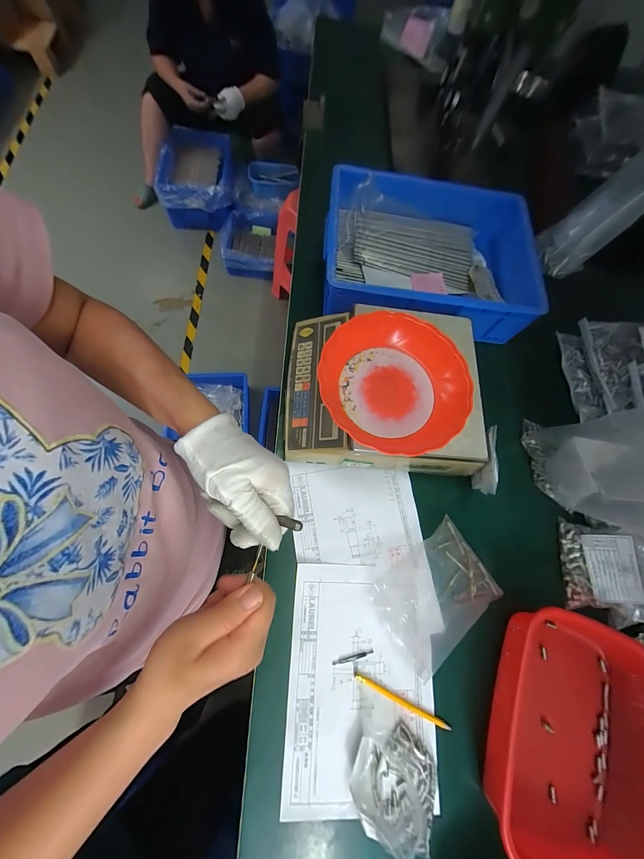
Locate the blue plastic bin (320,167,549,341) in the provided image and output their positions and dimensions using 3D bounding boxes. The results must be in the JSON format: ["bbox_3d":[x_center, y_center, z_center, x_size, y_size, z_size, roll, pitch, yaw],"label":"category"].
[{"bbox_3d":[0.221,-0.351,0.627,0.428,0.130,0.285,5,72,-4],"label":"blue plastic bin"}]

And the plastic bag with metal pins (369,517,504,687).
[{"bbox_3d":[0.182,0.255,0.482,0.185,0.025,0.135,-33,79,-14],"label":"plastic bag with metal pins"}]

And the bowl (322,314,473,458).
[{"bbox_3d":[0.108,-0.068,0.448,0.205,0.061,0.192,2,72,-5],"label":"bowl"}]

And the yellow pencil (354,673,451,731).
[{"bbox_3d":[0.114,0.390,0.439,0.145,0.007,0.009,28,72,3],"label":"yellow pencil"}]

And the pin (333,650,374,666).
[{"bbox_3d":[0.046,0.335,0.448,0.061,0.004,0.007,-11,74,-9],"label":"pin"}]

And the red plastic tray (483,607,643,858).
[{"bbox_3d":[0.349,0.418,0.417,0.208,0.074,0.288,25,72,2],"label":"red plastic tray"}]

